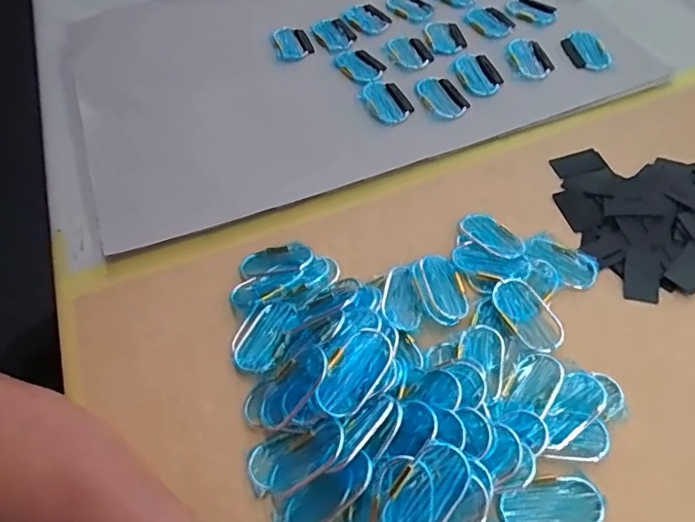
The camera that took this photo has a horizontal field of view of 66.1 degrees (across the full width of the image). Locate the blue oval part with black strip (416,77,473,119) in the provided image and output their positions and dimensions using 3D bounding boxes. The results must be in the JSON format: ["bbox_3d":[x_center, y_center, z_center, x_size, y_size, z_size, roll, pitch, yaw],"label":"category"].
[{"bbox_3d":[0.091,-0.158,0.515,0.041,0.004,0.055,-23,64,-17],"label":"blue oval part with black strip"}]

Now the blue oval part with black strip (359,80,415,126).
[{"bbox_3d":[0.037,-0.155,0.512,0.041,0.011,0.053,-23,56,-12],"label":"blue oval part with black strip"}]

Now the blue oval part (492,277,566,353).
[{"bbox_3d":[0.129,0.037,0.377,0.033,0.005,0.057,-24,56,-13],"label":"blue oval part"}]

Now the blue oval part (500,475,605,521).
[{"bbox_3d":[0.118,0.142,0.308,0.057,0.005,0.031,-7,54,-1],"label":"blue oval part"}]

